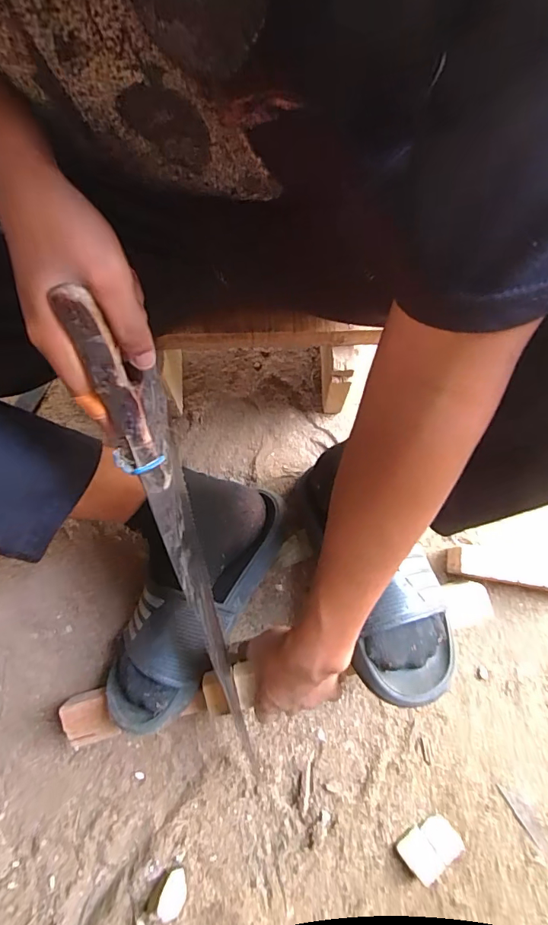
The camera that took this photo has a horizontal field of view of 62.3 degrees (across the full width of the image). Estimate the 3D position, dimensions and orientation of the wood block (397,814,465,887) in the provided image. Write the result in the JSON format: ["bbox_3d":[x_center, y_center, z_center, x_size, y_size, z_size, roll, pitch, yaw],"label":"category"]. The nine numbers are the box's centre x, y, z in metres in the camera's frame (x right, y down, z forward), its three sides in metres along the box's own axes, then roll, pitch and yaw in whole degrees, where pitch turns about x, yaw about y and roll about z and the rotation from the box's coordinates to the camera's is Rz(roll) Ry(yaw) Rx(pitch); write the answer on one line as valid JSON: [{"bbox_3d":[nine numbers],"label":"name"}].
[{"bbox_3d":[0.161,0.392,0.464,0.056,0.010,0.043,-40,78,-10],"label":"wood block"}]

